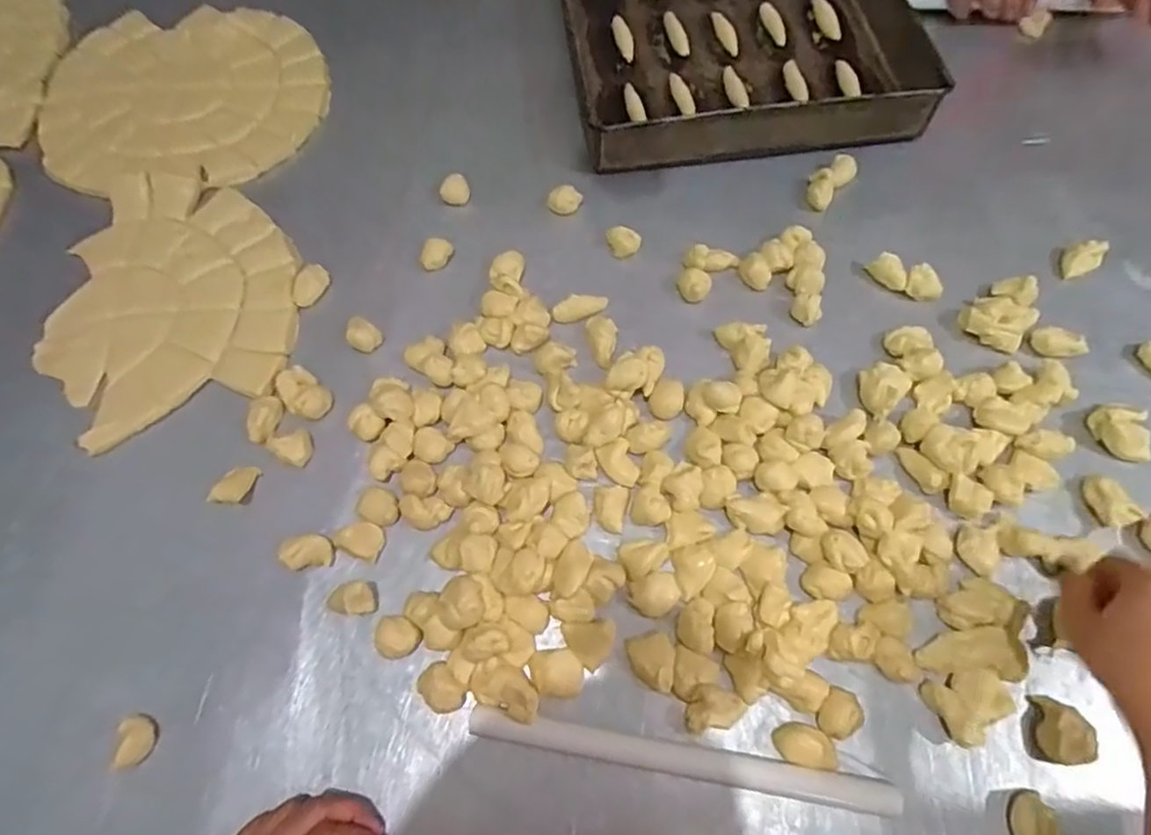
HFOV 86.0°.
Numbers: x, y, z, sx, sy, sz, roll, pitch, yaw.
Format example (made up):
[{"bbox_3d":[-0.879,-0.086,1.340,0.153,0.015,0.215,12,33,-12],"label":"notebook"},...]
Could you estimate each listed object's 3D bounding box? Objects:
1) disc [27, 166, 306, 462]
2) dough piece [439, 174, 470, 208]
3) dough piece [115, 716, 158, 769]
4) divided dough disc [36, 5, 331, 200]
[{"bbox_3d":[-0.378,-0.120,0.579,0.221,0.013,0.279,-19,66,-7],"label":"disc"},{"bbox_3d":[-0.121,-0.231,0.623,0.028,0.014,0.030,-1,65,1],"label":"dough piece"},{"bbox_3d":[-0.300,0.222,0.422,0.016,0.017,0.031,2,65,3],"label":"dough piece"},{"bbox_3d":[-0.445,-0.360,0.685,0.318,0.014,0.269,4,66,3],"label":"divided dough disc"}]

